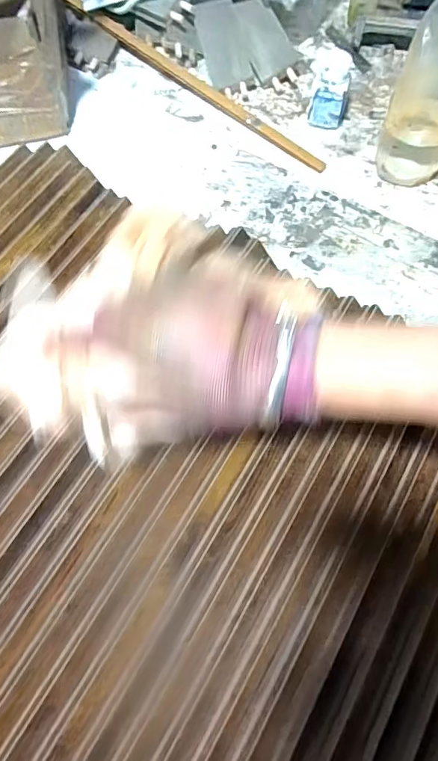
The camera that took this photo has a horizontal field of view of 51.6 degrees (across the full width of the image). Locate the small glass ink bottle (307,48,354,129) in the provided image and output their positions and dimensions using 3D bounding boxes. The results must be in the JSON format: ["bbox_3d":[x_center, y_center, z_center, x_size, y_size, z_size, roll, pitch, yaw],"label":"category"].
[{"bbox_3d":[0.130,-0.333,0.523,0.048,0.076,0.037,4,67,3],"label":"small glass ink bottle"}]

